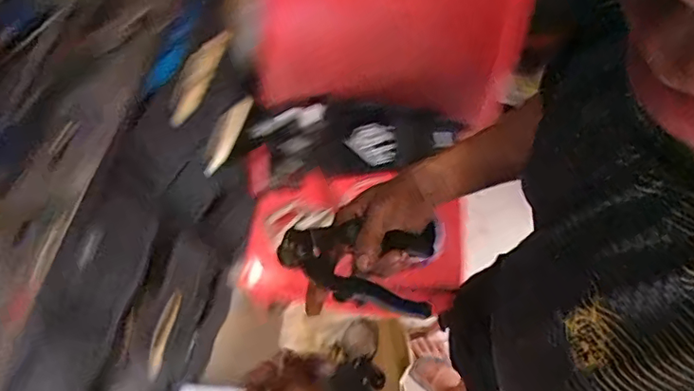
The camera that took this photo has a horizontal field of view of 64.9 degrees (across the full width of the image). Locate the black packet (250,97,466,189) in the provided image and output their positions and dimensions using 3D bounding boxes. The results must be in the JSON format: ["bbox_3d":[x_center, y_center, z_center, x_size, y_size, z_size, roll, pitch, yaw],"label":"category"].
[{"bbox_3d":[0.018,-0.128,1.087,0.409,0.065,0.177,-9,71,-2],"label":"black packet"}]

